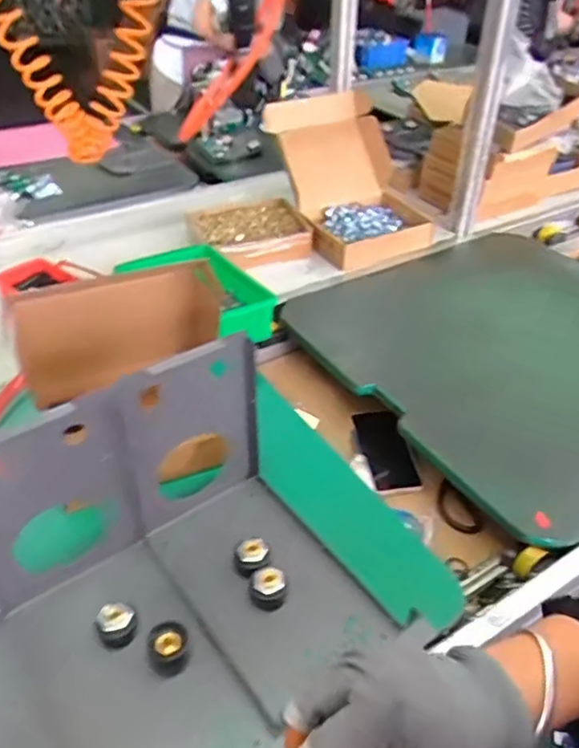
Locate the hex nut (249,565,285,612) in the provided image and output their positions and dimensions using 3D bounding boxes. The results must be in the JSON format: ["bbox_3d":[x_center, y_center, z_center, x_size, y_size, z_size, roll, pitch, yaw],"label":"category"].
[{"bbox_3d":[-0.023,0.212,0.617,0.035,0.028,0.032,20,42,21],"label":"hex nut"}]

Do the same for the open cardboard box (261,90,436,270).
[{"bbox_3d":[0.124,-0.400,1.254,0.240,0.235,0.312,-16,42,-20],"label":"open cardboard box"}]

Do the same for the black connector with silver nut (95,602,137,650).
[{"bbox_3d":[-0.164,0.236,0.584,0.034,0.025,0.034,1,39,-1],"label":"black connector with silver nut"}]

